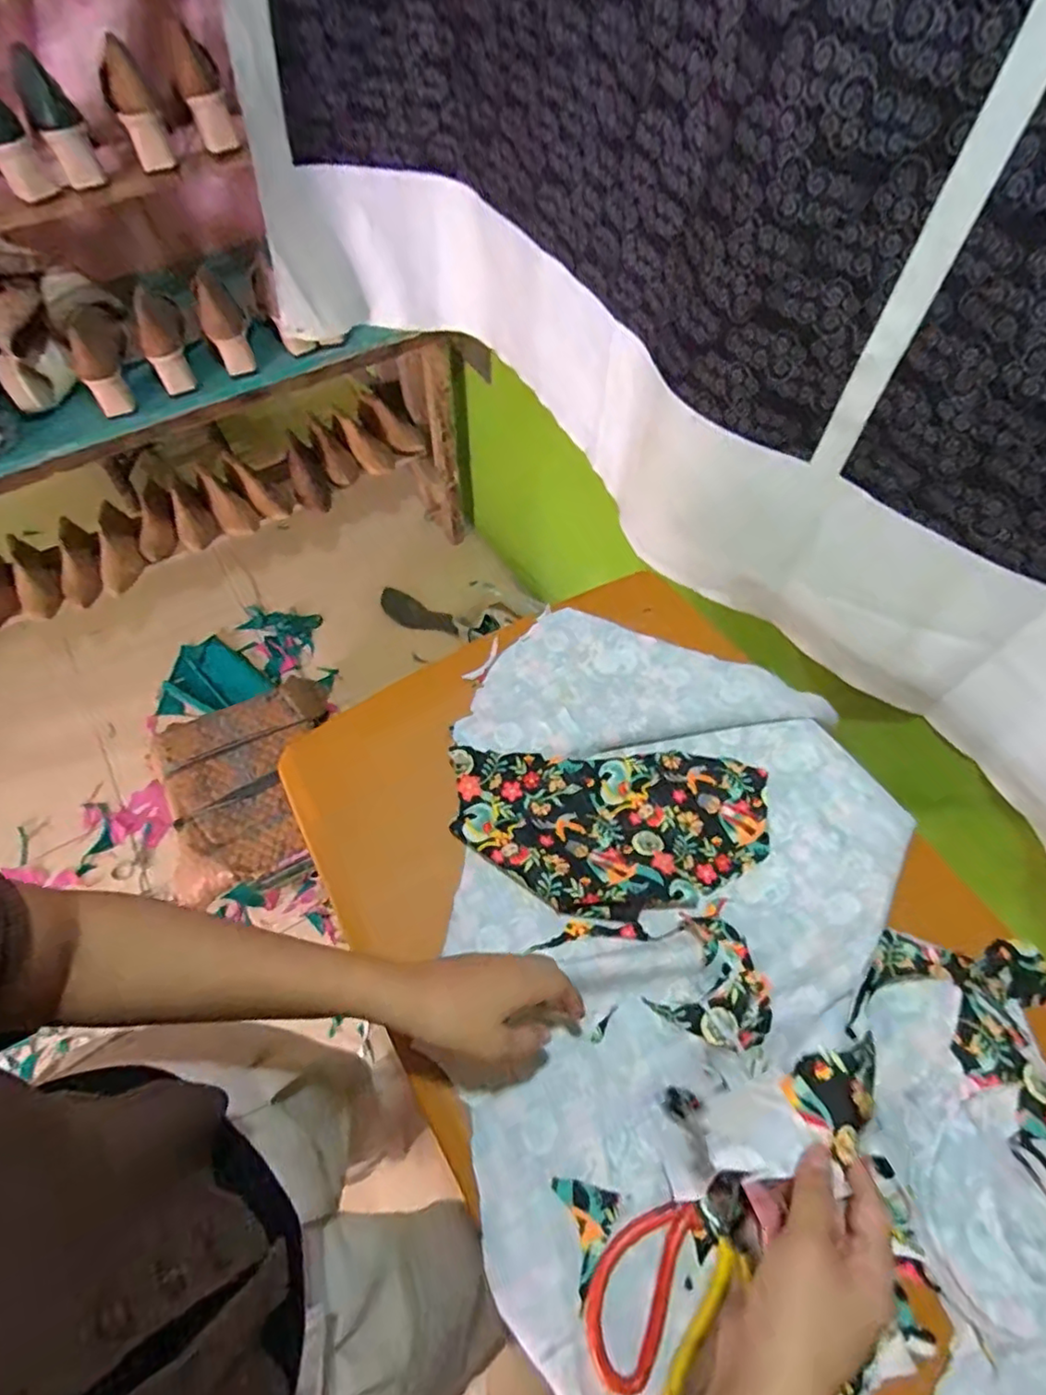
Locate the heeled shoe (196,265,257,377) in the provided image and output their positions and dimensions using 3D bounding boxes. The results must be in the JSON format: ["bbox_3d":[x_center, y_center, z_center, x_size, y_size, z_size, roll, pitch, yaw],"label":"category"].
[{"bbox_3d":[-0.509,-0.636,1.063,0.068,0.082,0.217,-22,63,-12],"label":"heeled shoe"}]

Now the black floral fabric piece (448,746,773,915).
[{"bbox_3d":[0.085,0.118,0.569,0.285,0.023,0.142,-1,55,-6],"label":"black floral fabric piece"}]

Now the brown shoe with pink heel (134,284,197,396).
[{"bbox_3d":[-0.599,-0.604,1.047,0.078,0.091,0.180,-24,63,-13],"label":"brown shoe with pink heel"}]

